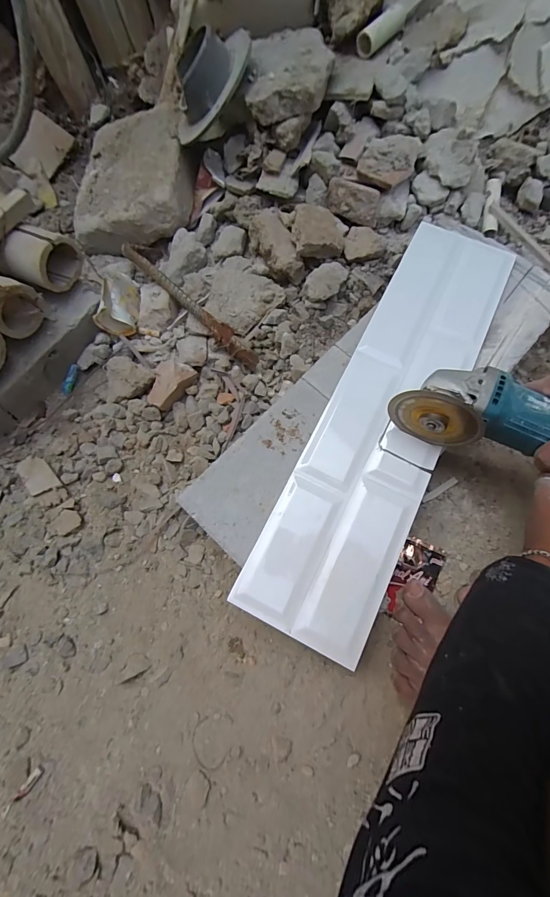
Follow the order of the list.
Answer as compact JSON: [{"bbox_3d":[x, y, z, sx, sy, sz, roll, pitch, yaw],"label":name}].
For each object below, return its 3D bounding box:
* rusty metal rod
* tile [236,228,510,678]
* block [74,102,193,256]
[{"bbox_3d":[-0.133,-0.227,0.573,0.027,0.023,0.302,-44,77,-11],"label":"rusty metal rod"},{"bbox_3d":[0.150,-0.055,0.464,0.147,0.013,0.596,26,74,8],"label":"tile"},{"bbox_3d":[-0.254,-0.493,0.657,0.209,0.082,0.268,-8,73,-1],"label":"block"}]

